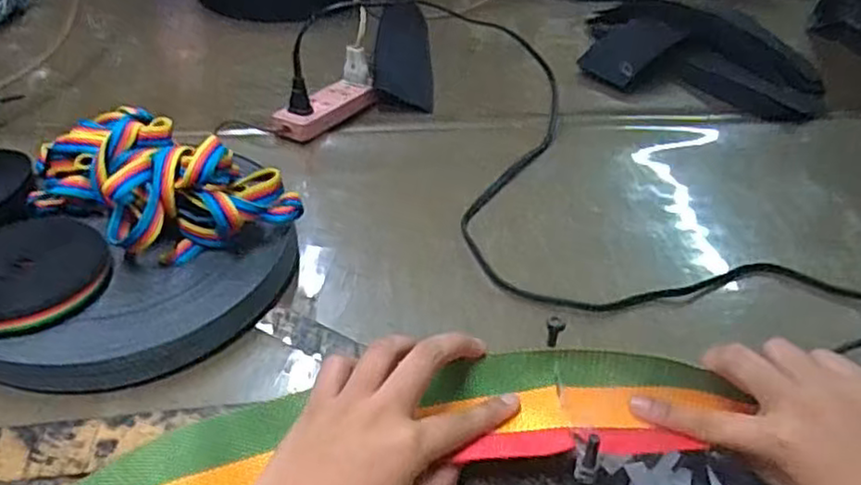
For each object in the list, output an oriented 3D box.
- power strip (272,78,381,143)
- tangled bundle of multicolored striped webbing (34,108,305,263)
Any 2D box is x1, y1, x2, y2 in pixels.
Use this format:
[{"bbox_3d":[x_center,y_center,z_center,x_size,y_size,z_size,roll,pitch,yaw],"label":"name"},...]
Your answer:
[{"bbox_3d":[-0.112,-0.150,0.753,0.048,0.028,0.131,21,43,20],"label":"power strip"},{"bbox_3d":[-0.216,-0.045,0.532,0.204,0.084,0.095,21,43,22],"label":"tangled bundle of multicolored striped webbing"}]

